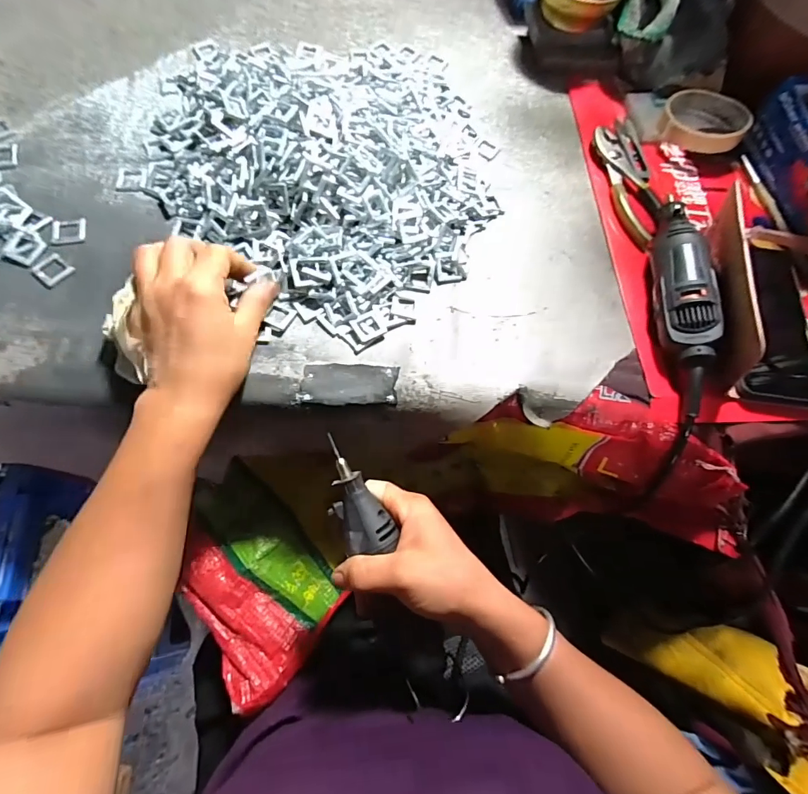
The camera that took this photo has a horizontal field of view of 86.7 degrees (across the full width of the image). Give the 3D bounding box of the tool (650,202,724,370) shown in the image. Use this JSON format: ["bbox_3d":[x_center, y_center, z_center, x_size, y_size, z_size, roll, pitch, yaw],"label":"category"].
[{"bbox_3d":[0.250,-0.104,0.389,0.041,0.048,0.167,11,68,-2],"label":"tool"}]

